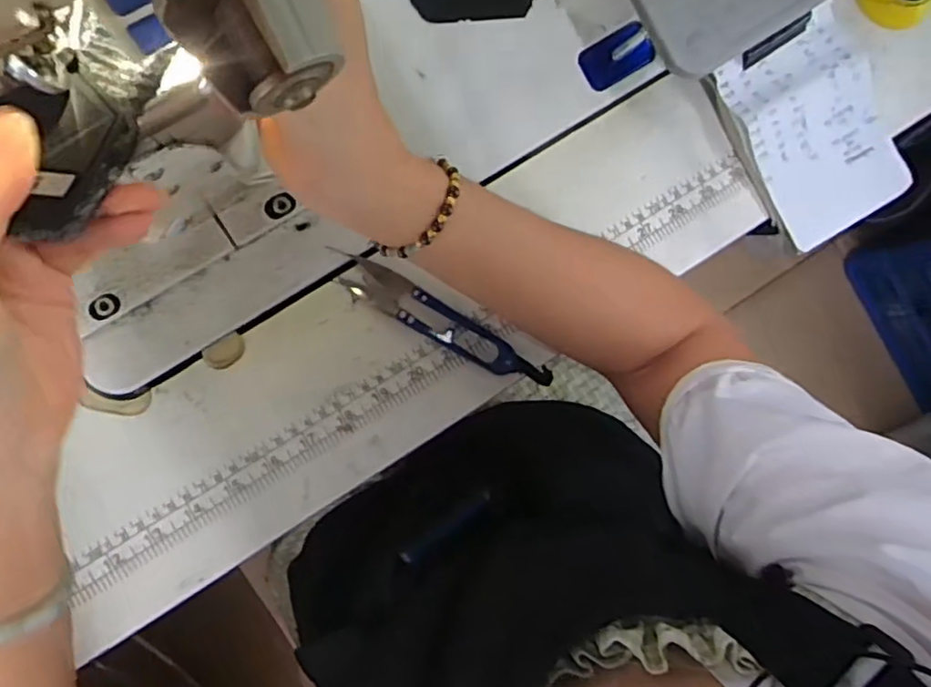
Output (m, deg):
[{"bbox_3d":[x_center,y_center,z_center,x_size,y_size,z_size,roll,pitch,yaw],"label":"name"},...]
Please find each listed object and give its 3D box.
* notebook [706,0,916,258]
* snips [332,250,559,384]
[{"bbox_3d":[0.241,-0.145,0.441,0.112,0.014,0.136,-29,91,-8],"label":"notebook"},{"bbox_3d":[-0.010,-0.012,0.401,0.154,0.009,0.026,27,83,-5],"label":"snips"}]

